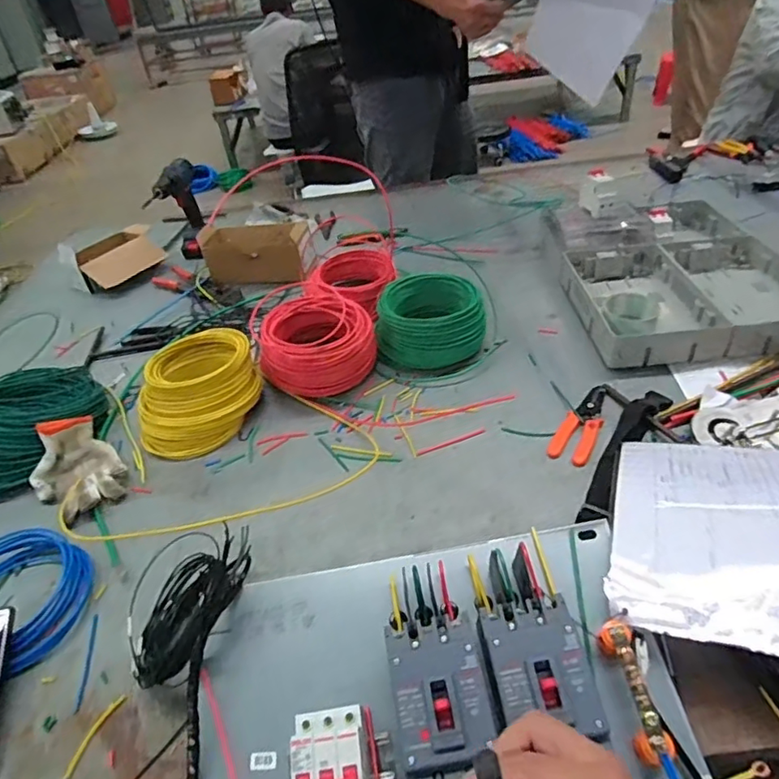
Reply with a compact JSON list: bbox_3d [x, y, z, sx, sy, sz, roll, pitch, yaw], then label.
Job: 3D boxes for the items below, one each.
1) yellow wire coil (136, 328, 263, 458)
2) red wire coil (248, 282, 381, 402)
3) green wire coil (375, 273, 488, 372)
[{"bbox_3d":[-0.305,-0.009,0.864,0.190,0.079,0.201,-4,39,4],"label":"yellow wire coil"},{"bbox_3d":[-0.132,-0.087,0.914,0.174,0.099,0.195,-26,43,-22],"label":"red wire coil"},{"bbox_3d":[0.070,-0.114,0.923,0.155,0.097,0.147,-4,39,4],"label":"green wire coil"}]

